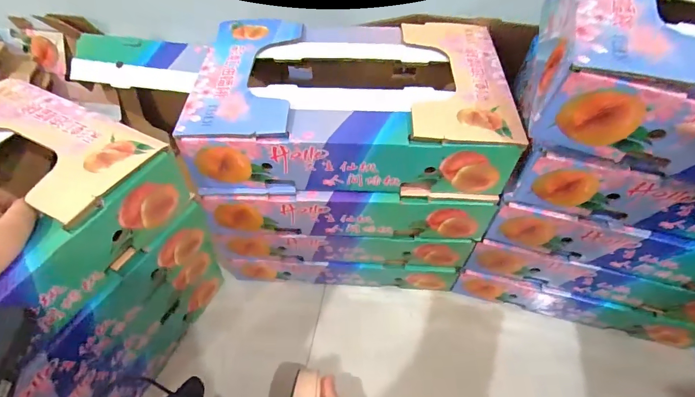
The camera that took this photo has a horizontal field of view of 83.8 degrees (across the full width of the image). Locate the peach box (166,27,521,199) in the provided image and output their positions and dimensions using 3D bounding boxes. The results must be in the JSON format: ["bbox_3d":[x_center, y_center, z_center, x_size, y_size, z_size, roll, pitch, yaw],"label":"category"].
[{"bbox_3d":[0.006,-0.129,0.538,0.391,0.112,0.233,2,50,0],"label":"peach box"}]

